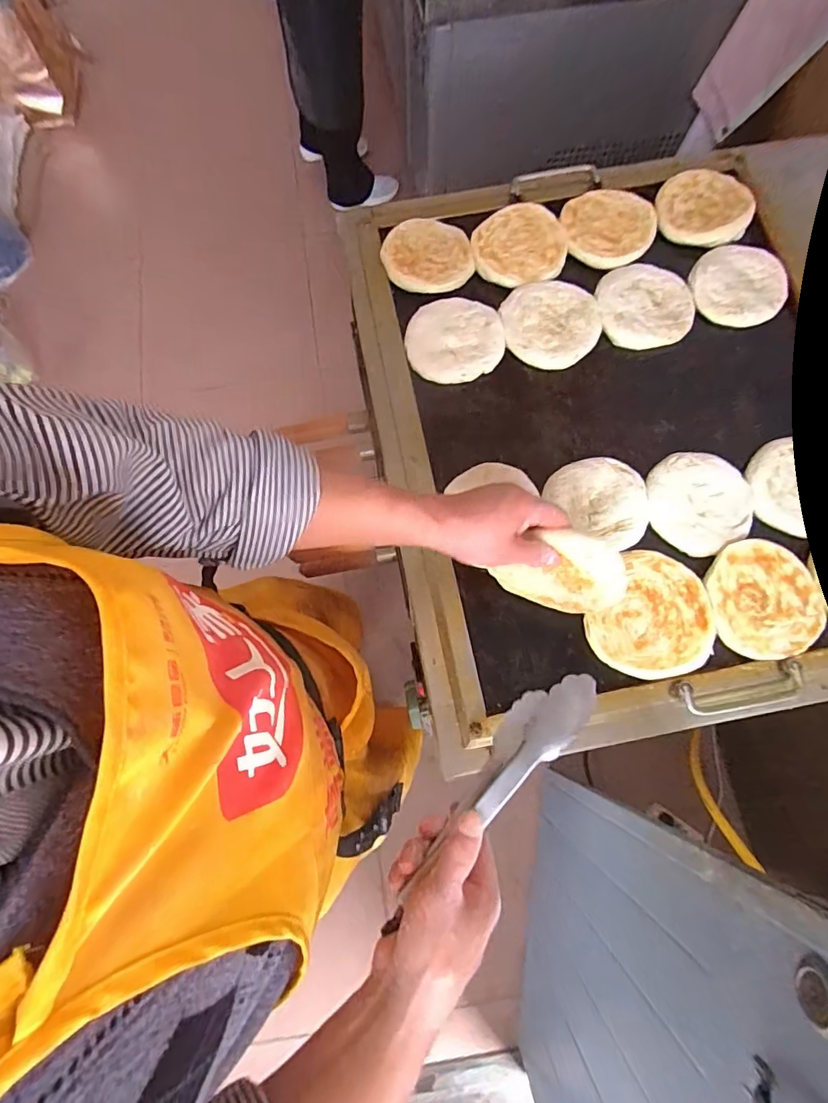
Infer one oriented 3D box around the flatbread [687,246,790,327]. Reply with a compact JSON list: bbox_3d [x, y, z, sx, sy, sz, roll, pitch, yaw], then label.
[{"bbox_3d":[0.428,-0.349,0.660,0.122,0.013,0.107,-8,74,-1],"label":"flatbread"}]

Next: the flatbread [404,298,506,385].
[{"bbox_3d":[0.054,-0.282,0.672,0.125,0.015,0.120,-9,74,-1],"label":"flatbread"}]

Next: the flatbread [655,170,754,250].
[{"bbox_3d":[0.395,-0.471,0.687,0.121,0.014,0.125,0,74,2],"label":"flatbread"}]

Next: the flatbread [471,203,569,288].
[{"bbox_3d":[0.146,-0.419,0.692,0.127,0.013,0.120,0,74,2],"label":"flatbread"}]

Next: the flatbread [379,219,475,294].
[{"bbox_3d":[0.020,-0.406,0.697,0.122,0.020,0.105,32,77,10],"label":"flatbread"}]

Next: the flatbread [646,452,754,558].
[{"bbox_3d":[0.333,-0.060,0.592,0.117,0.014,0.114,0,74,2],"label":"flatbread"}]

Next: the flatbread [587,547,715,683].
[{"bbox_3d":[0.257,0.068,0.556,0.132,0.011,0.135,-8,74,-1],"label":"flatbread"}]

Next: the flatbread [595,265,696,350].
[{"bbox_3d":[0.305,-0.326,0.662,0.122,0.011,0.116,0,76,1],"label":"flatbread"}]

